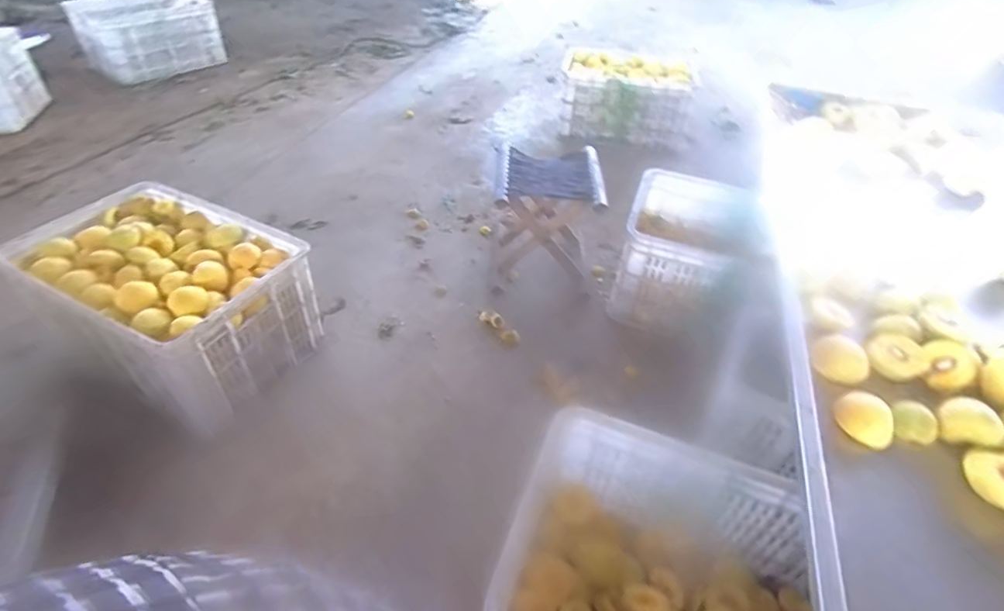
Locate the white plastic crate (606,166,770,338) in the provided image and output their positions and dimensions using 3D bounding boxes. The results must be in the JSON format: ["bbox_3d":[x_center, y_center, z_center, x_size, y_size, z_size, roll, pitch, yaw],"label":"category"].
[{"bbox_3d":[0.498,-0.138,1.398,0.322,0.258,0.395,16,44,13],"label":"white plastic crate"}]

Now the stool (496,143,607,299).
[{"bbox_3d":[0.119,-0.224,1.441,0.272,0.318,0.260,3,42,-1],"label":"stool"}]

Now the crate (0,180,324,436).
[{"bbox_3d":[-0.730,-0.020,1.158,0.547,0.258,0.377,22,45,19],"label":"crate"}]

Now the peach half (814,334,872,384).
[{"bbox_3d":[0.487,0.075,0.744,0.057,0.044,0.079,-26,50,-28],"label":"peach half"}]

